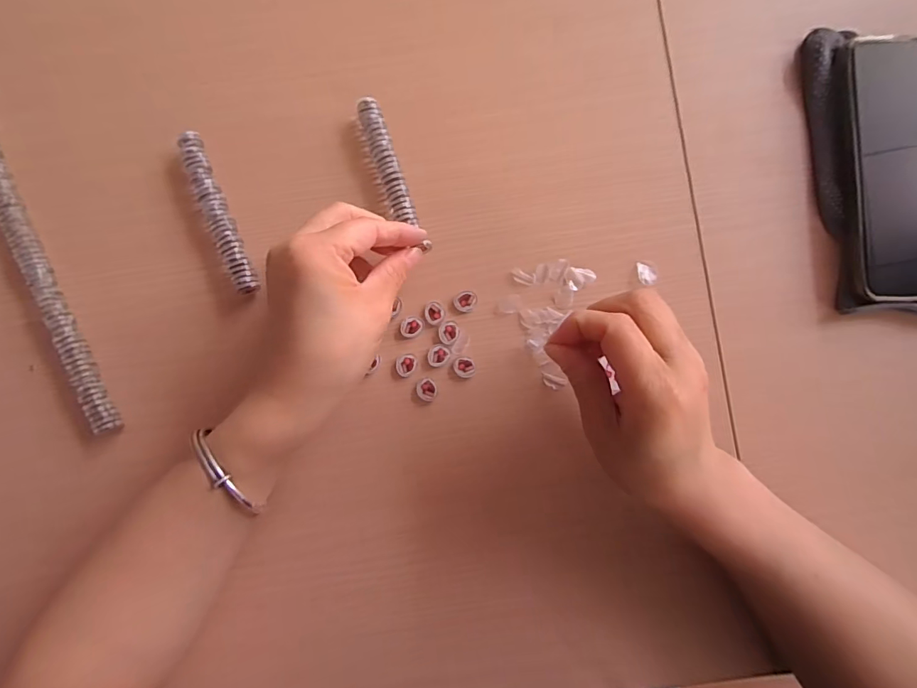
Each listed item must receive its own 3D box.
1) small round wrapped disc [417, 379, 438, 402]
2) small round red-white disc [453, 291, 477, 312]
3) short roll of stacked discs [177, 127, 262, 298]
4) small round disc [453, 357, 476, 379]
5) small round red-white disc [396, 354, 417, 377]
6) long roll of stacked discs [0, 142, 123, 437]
[{"bbox_3d":[-0.020,0.029,0.299,0.012,0.004,0.015,-21,86,1],"label":"small round wrapped disc"},{"bbox_3d":[0.004,-0.027,0.301,0.015,0.004,0.013,-7,87,2],"label":"small round red-white disc"},{"bbox_3d":[-0.155,-0.085,0.306,0.014,0.016,0.111,-23,86,1],"label":"short roll of stacked discs"},{"bbox_3d":[0.004,0.015,0.300,0.013,0.004,0.013,0,87,2],"label":"small round disc"},{"bbox_3d":[-0.033,0.013,0.299,0.012,0.004,0.015,17,88,3],"label":"small round red-white disc"},{"bbox_3d":[-0.276,-0.064,0.307,0.015,0.022,0.262,-25,86,1],"label":"long roll of stacked discs"}]

